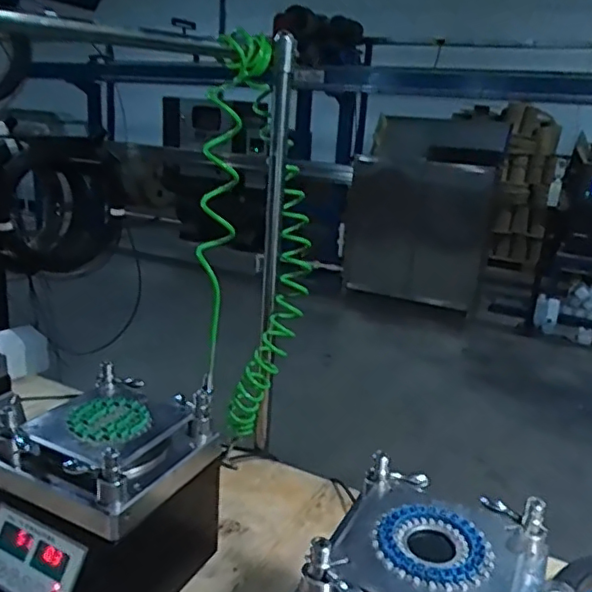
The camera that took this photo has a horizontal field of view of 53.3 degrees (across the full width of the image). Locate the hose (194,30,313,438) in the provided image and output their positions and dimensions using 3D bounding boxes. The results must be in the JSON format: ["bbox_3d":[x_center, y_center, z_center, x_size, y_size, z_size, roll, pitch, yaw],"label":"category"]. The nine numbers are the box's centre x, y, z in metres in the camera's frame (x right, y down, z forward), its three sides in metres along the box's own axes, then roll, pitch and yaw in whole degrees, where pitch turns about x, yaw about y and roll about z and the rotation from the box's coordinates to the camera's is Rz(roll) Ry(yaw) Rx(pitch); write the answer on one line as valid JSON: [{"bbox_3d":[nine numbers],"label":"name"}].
[{"bbox_3d":[-0.067,-0.065,1.064,0.149,0.729,0.251,5,17,5],"label":"hose"}]

